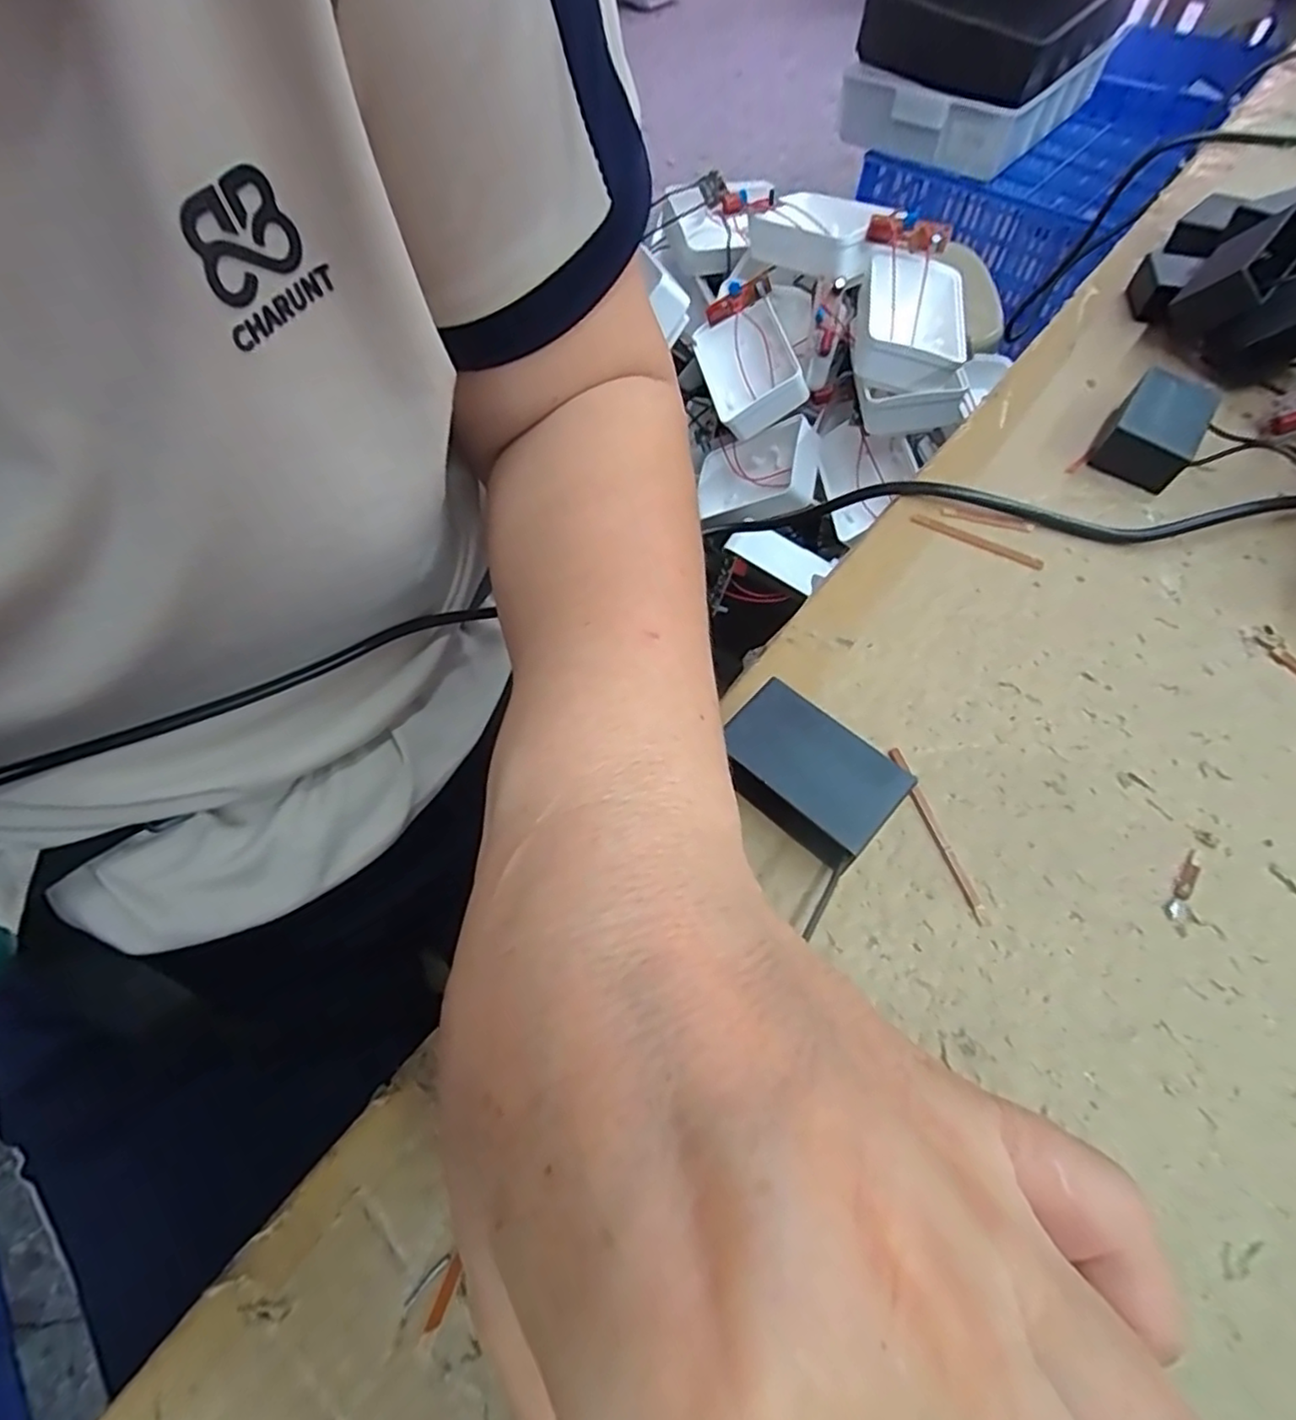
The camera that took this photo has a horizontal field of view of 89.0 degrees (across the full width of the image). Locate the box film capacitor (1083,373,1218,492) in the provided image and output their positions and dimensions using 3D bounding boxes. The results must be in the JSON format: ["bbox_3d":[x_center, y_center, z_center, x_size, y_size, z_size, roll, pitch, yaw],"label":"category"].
[{"bbox_3d":[0.199,-0.112,0.257,0.031,0.021,0.055,32,64,17],"label":"box film capacitor"}]

